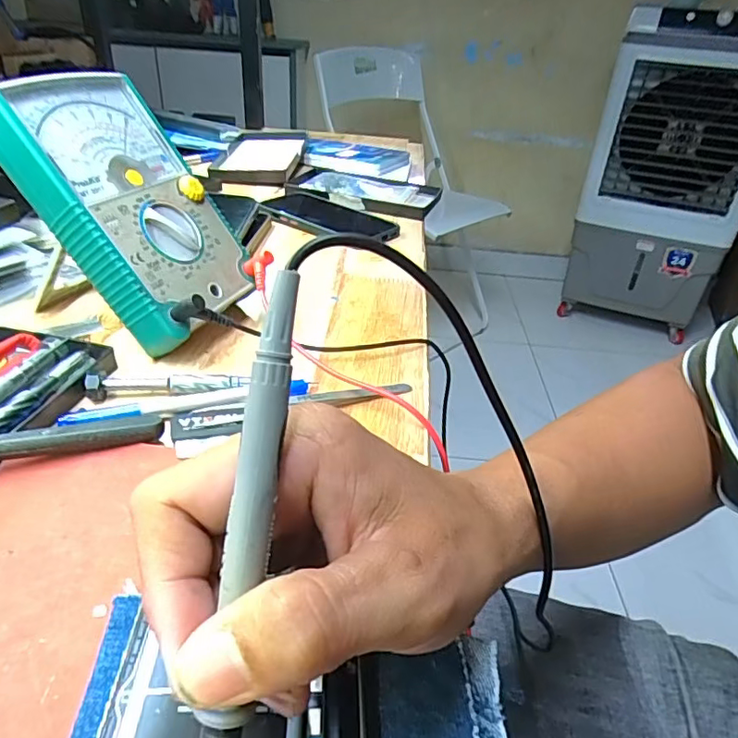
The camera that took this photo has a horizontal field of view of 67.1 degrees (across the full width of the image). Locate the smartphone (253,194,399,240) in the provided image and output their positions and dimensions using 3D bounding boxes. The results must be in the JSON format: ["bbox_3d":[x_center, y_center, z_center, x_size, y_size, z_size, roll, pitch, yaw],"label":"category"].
[{"bbox_3d":[-0.041,-0.161,0.593,0.146,0.012,0.066,22,37,24],"label":"smartphone"}]

